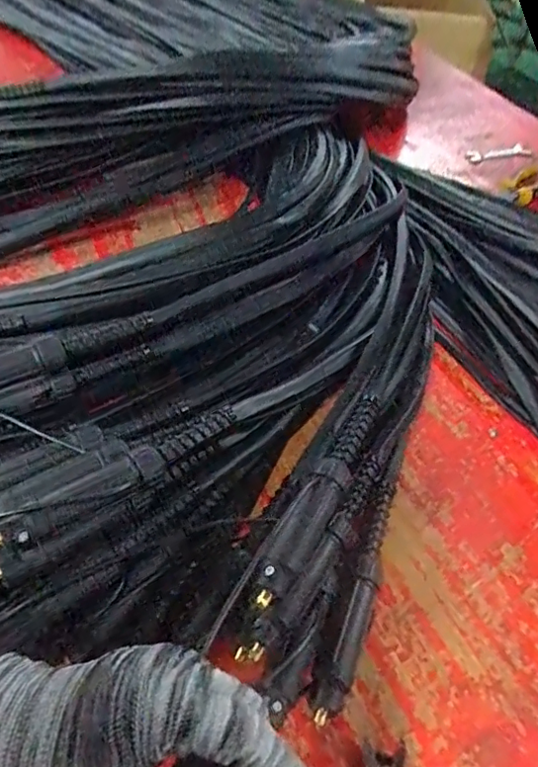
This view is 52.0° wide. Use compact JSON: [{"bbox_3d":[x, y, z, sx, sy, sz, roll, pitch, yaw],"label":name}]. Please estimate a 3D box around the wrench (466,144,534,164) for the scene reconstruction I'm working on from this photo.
[{"bbox_3d":[0.421,-0.422,1.015,0.129,0.005,0.040,-11,57,-11],"label":"wrench"}]

